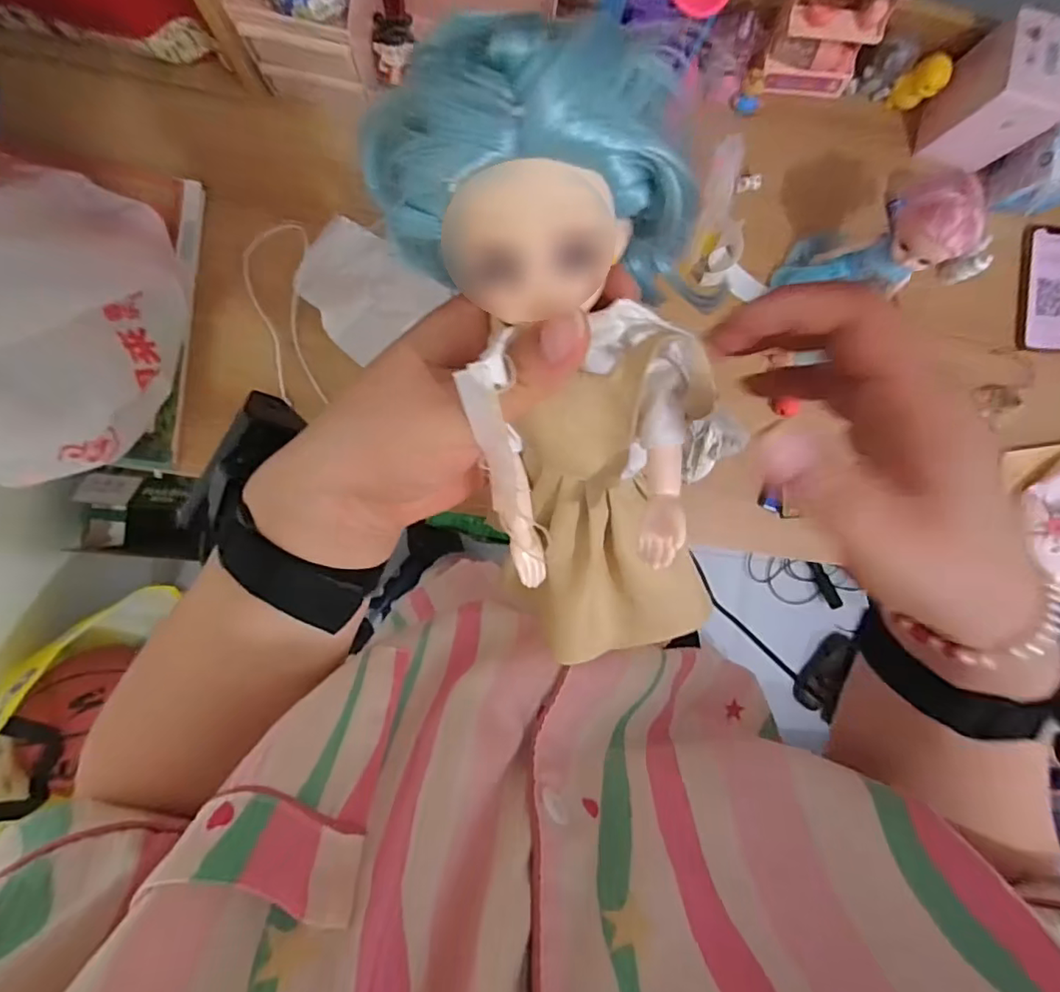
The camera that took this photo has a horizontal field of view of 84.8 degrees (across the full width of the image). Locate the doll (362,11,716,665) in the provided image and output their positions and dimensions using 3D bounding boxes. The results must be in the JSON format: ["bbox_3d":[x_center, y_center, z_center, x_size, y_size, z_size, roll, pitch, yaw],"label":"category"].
[{"bbox_3d":[0.022,-0.027,0.204,0.096,0.062,0.224,-15,121,-3],"label":"doll"}]

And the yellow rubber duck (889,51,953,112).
[{"bbox_3d":[0.443,-0.467,0.659,0.043,0.059,0.037,-36,95,-2],"label":"yellow rubber duck"}]

